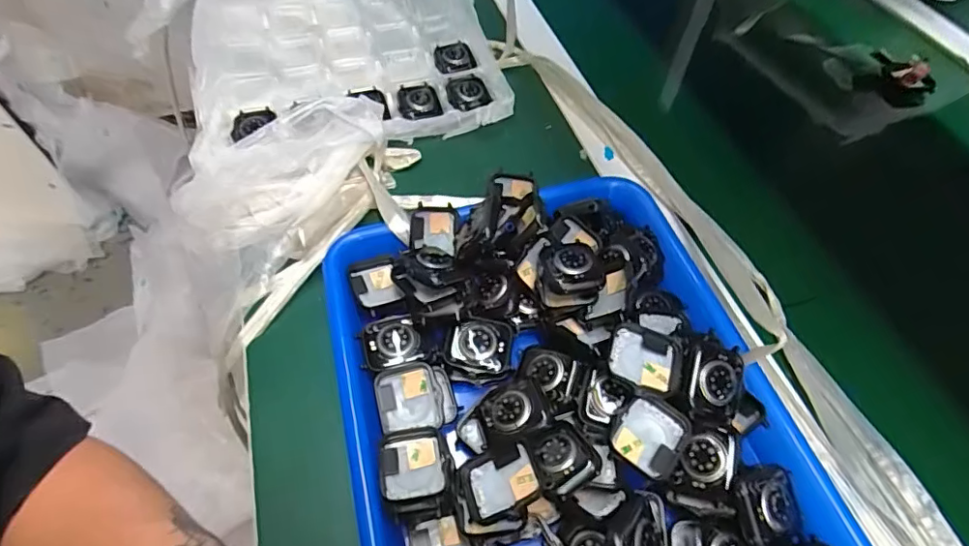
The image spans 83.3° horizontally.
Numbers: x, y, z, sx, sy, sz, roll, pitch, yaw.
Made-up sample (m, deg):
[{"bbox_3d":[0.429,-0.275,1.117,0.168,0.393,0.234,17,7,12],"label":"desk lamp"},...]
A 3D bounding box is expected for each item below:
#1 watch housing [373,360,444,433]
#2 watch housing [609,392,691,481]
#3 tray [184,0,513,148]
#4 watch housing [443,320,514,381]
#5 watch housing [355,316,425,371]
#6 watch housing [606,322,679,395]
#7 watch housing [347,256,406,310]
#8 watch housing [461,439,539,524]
[{"bbox_3d":[-0.046,0.077,0.333,0.038,0.006,0.039,-13,75,-6],"label":"watch housing"},{"bbox_3d":[0.094,0.090,0.305,0.037,0.013,0.039,27,59,18],"label":"watch housing"},{"bbox_3d":[-0.144,-0.241,0.553,0.287,0.047,0.301,-14,56,-10],"label":"tray"},{"bbox_3d":[-0.004,0.047,0.349,0.041,0.010,0.036,3,55,2],"label":"watch housing"},{"bbox_3d":[-0.061,0.044,0.349,0.038,0.010,0.034,-13,56,-9],"label":"watch housing"},{"bbox_3d":[0.092,0.050,0.320,0.041,0.008,0.036,16,68,-2],"label":"watch housing"},{"bbox_3d":[-0.076,0.009,0.380,0.032,0.010,0.042,-16,56,-11],"label":"watch housing"},{"bbox_3d":[0.007,0.114,0.294,0.040,0.014,0.040,-24,57,6],"label":"watch housing"}]

